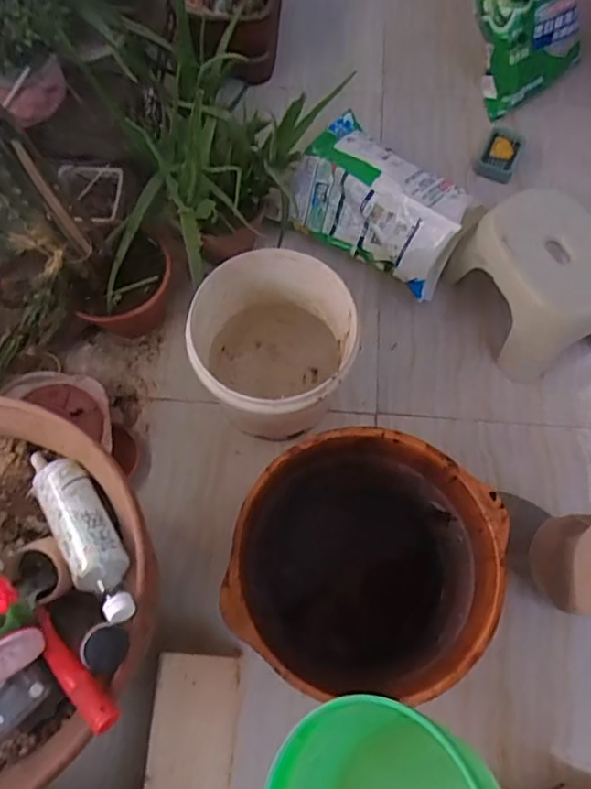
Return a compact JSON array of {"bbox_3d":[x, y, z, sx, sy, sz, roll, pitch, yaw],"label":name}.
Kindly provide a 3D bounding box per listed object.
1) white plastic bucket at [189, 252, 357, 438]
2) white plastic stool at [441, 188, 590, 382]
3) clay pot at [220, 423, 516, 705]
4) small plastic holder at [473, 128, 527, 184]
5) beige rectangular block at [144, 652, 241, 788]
[{"bbox_3d":[-0.035,-0.066,1.019,0.249,0.254,0.265,0,70,-1],"label":"white plastic bucket"},{"bbox_3d":[0.452,-0.214,1.105,0.212,0.192,0.276,-28,72,-11],"label":"white plastic stool"},{"bbox_3d":[0.097,0.249,0.893,0.348,0.220,0.332,0,70,-1],"label":"clay pot"},{"bbox_3d":[0.453,-0.533,1.316,0.086,0.036,0.143,25,71,8],"label":"small plastic holder"},{"bbox_3d":[-0.146,0.493,0.830,0.117,0.010,0.235,9,65,-12],"label":"beige rectangular block"}]

